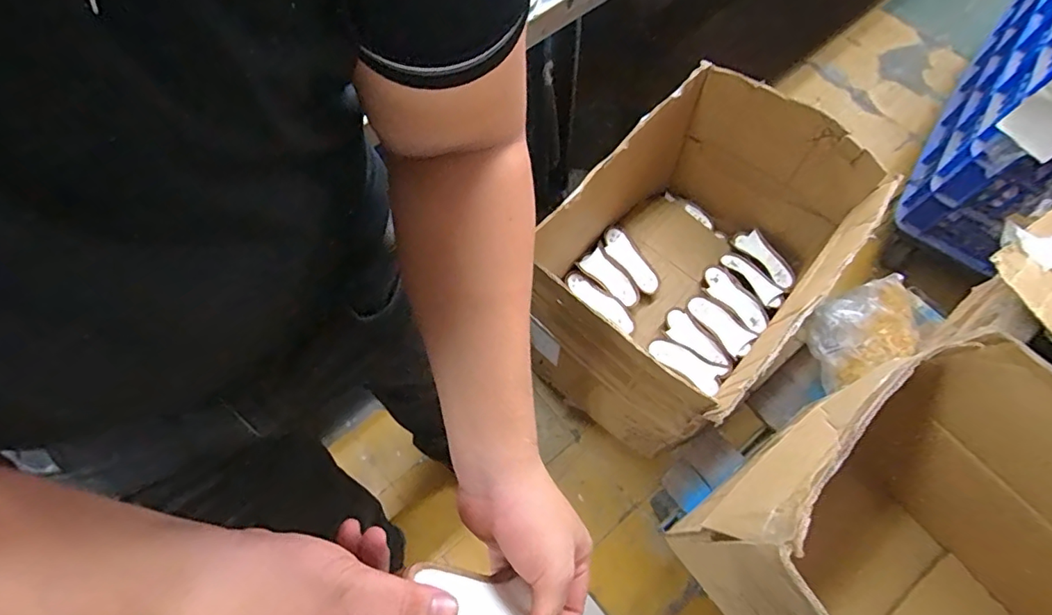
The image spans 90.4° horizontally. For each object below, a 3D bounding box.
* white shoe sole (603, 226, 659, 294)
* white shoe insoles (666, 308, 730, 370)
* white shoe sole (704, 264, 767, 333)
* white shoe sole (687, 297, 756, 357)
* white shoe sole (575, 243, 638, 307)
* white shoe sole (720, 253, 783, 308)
[{"bbox_3d":[0.251,-0.114,1.286,0.074,0.034,0.194,-30,69,-12],"label":"white shoe sole"},{"bbox_3d":[0.388,0.079,1.200,0.061,0.017,0.180,-33,70,-12],"label":"white shoe insoles"},{"bbox_3d":[0.495,-0.020,1.245,0.066,0.022,0.186,-36,71,-14],"label":"white shoe sole"},{"bbox_3d":[0.466,0.036,1.268,0.072,0.017,0.162,-38,71,-14],"label":"white shoe sole"},{"bbox_3d":[0.198,-0.067,1.253,0.074,0.034,0.164,-36,71,-14],"label":"white shoe sole"},{"bbox_3d":[0.545,-0.069,1.258,0.052,0.029,0.172,-39,71,-15],"label":"white shoe sole"}]

